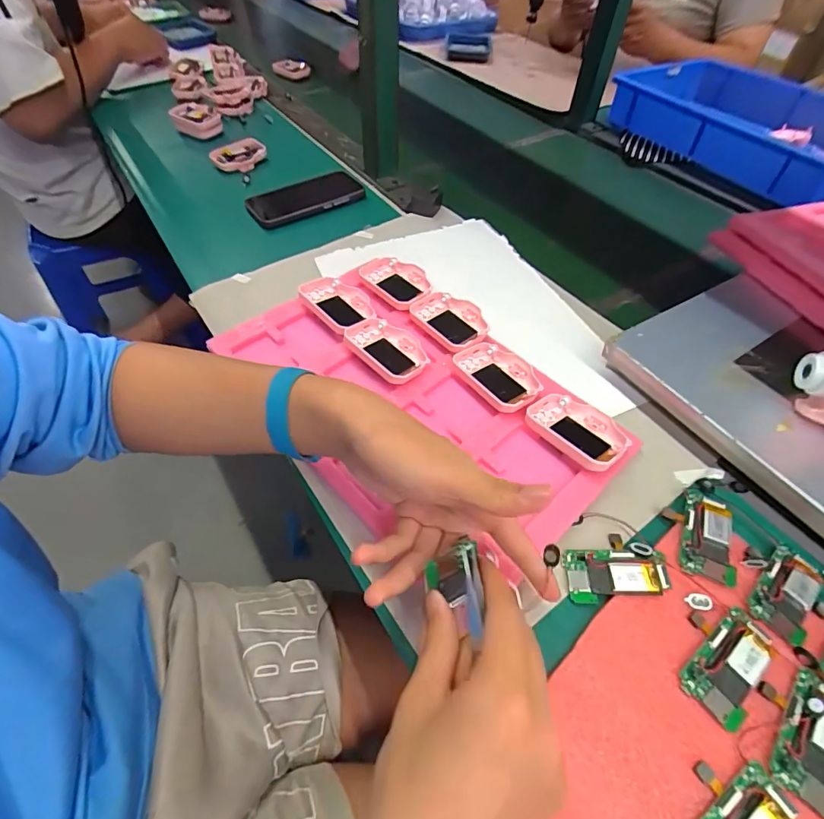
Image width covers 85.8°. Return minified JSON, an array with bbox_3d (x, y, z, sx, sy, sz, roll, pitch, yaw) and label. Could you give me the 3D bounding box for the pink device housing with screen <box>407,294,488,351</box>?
[{"bbox_3d":[0.045,-0.096,0.479,0.064,0.016,0.086,-26,57,-21],"label":"pink device housing with screen"}]

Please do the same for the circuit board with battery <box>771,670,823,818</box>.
[{"bbox_3d":[0.245,0.198,0.265,0.038,0.009,0.070,32,58,21],"label":"circuit board with battery"}]

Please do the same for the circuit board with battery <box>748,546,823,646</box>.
[{"bbox_3d":[0.273,0.130,0.320,0.035,0.004,0.069,38,60,25],"label":"circuit board with battery"}]

